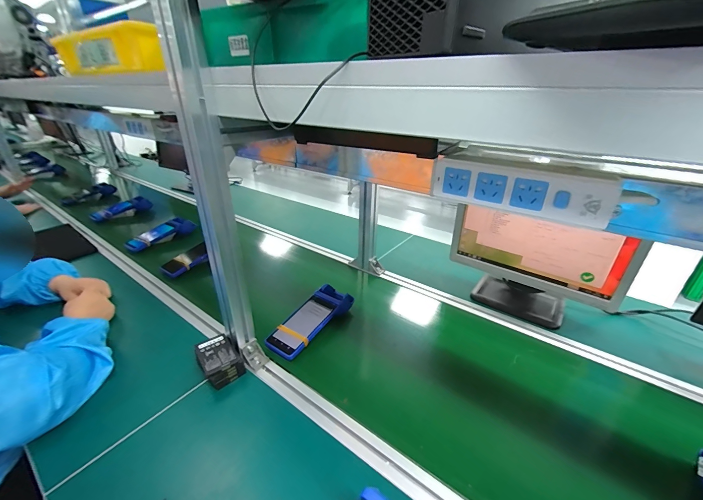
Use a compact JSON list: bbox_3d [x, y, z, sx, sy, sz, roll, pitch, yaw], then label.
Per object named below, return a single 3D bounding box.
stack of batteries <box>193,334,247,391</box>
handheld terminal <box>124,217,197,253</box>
[{"bbox_3d":[-0.253,0.215,0.592,0.065,0.056,0.086,-20,34,-35],"label":"stack of batteries"},{"bbox_3d":[-0.687,-0.057,1.103,0.100,0.066,0.232,9,28,15],"label":"handheld terminal"}]

